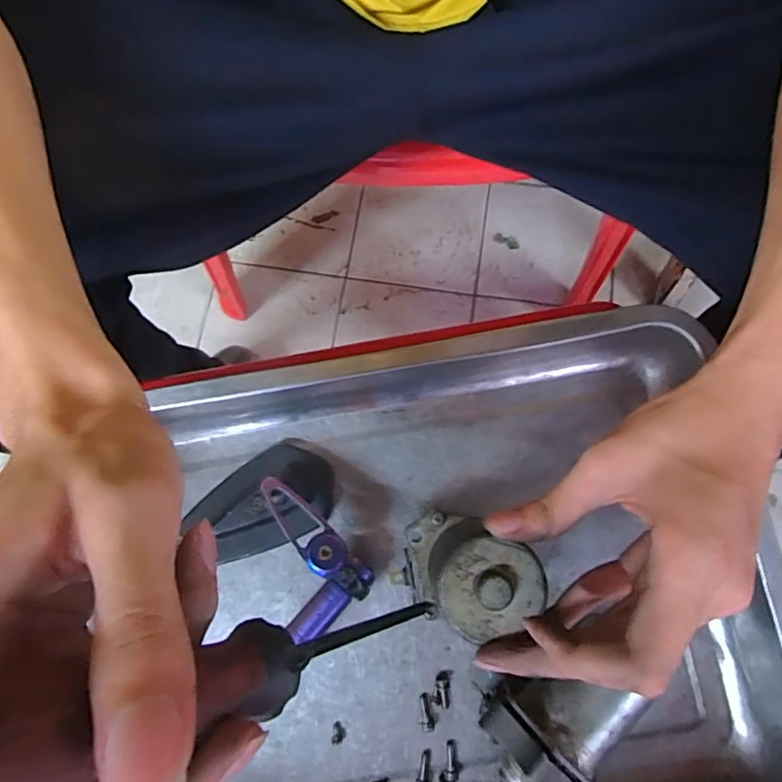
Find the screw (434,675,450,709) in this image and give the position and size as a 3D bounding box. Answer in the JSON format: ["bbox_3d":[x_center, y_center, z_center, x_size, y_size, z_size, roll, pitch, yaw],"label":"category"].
[{"bbox_3d":[0.031,0.182,0.326,0.009,0.005,0.019,2,75,2],"label":"screw"}]

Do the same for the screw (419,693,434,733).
[{"bbox_3d":[0.022,0.195,0.325,0.009,0.005,0.021,-1,74,2],"label":"screw"}]

